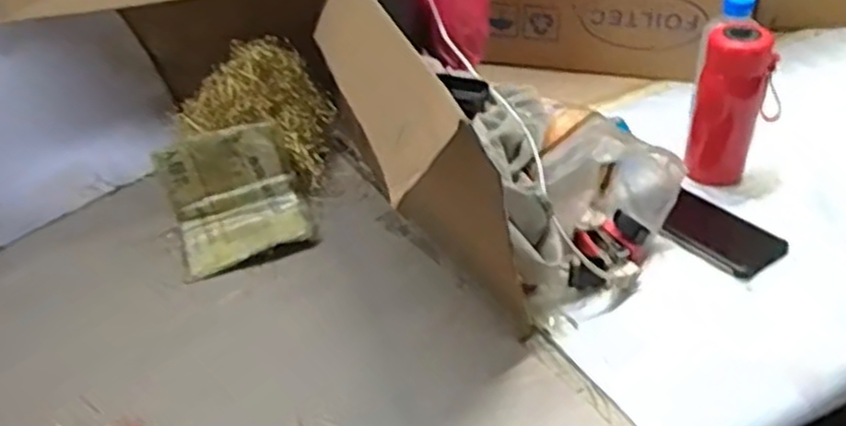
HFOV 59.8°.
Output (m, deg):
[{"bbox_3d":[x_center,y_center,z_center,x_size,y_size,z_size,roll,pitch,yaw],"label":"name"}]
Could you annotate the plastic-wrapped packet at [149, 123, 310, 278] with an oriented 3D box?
[{"bbox_3d":[-0.206,-0.018,0.819,0.148,0.099,0.129,-17,39,-17],"label":"plastic-wrapped packet"}]

